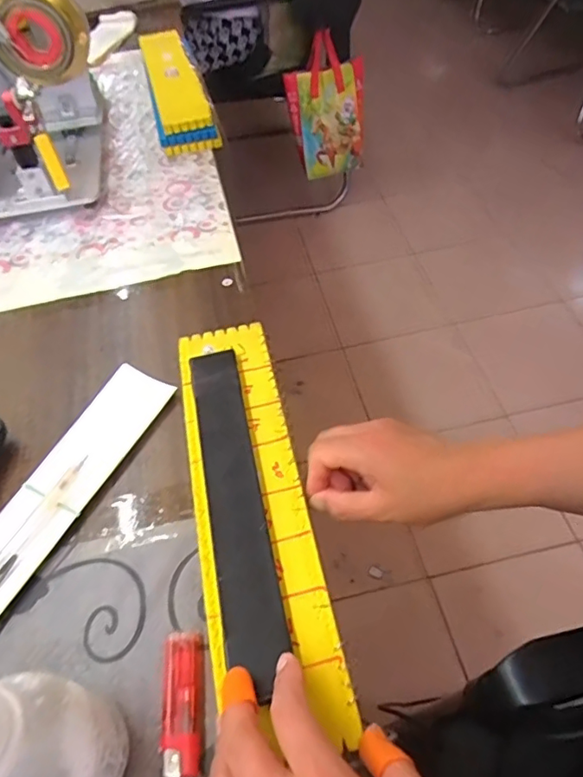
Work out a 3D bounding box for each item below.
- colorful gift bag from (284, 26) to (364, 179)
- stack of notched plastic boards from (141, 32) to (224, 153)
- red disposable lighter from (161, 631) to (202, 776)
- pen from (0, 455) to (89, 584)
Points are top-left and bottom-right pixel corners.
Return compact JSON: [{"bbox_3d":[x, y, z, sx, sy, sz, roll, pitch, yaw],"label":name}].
[{"bbox_3d":[0.090,-0.721,1.416,0.196,0.284,0.109,-3,52,3],"label":"colorful gift bag"},{"bbox_3d":[-0.179,-0.461,0.829,0.081,0.046,0.338,-14,53,-6],"label":"stack of notched plastic boards"},{"bbox_3d":[-0.066,0.191,0.330,0.022,0.012,0.080,-7,52,-1],"label":"red disposable lighter"},{"bbox_3d":[-0.200,0.108,0.400,0.018,0.013,0.132,19,56,19],"label":"pen"}]

